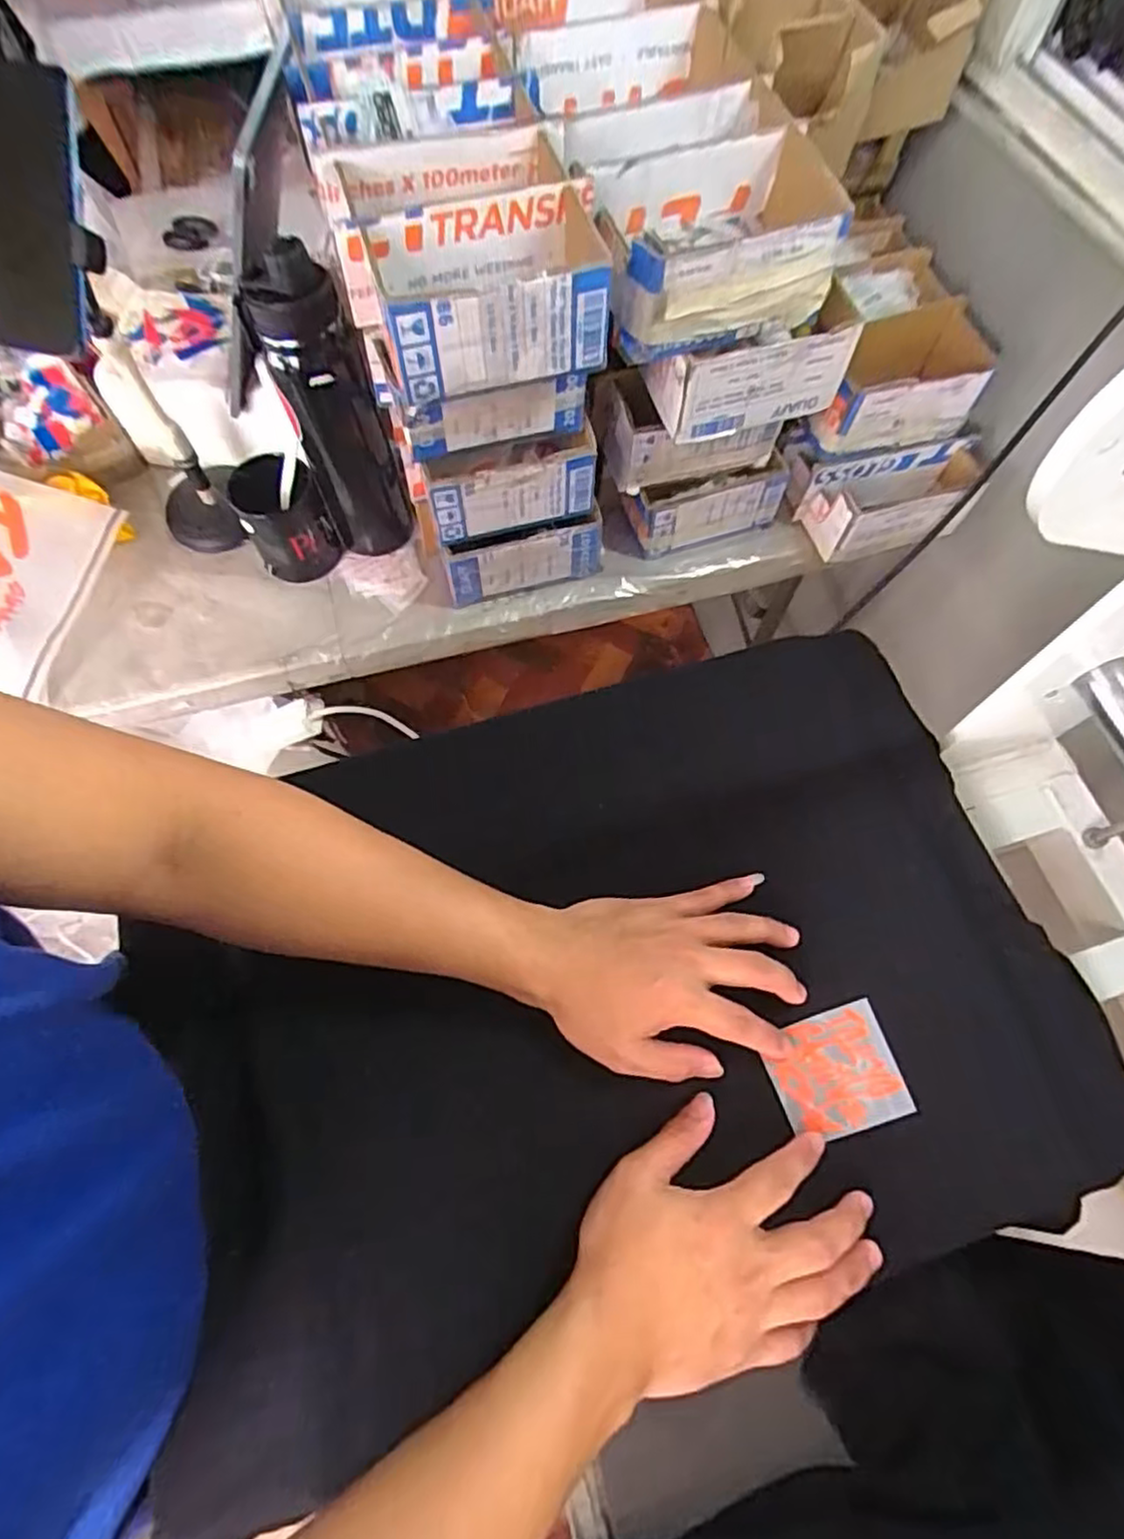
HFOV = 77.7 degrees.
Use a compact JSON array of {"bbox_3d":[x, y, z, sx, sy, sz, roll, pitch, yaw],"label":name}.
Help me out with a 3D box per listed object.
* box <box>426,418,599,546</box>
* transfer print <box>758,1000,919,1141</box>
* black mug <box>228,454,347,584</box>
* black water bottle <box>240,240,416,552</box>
[{"bbox_3d":[-0.043,-0.257,0.624,0.146,0.071,0.061,-7,67,-3],"label":"box"},{"bbox_3d":[0.167,0.187,0.428,0.077,0.004,0.066,-17,68,-7],"label":"transfer print"},{"bbox_3d":[-0.273,-0.249,0.695,0.081,0.100,0.078,0,67,0],"label":"black mug"},{"bbox_3d":[-0.201,-0.307,0.625,0.083,0.269,0.072,-10,67,-5],"label":"black water bottle"}]

